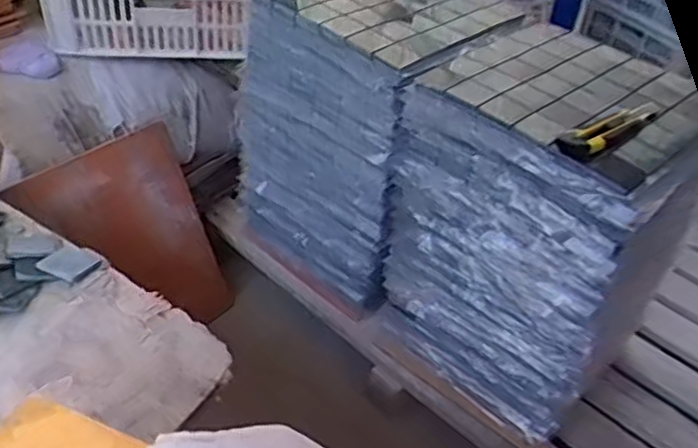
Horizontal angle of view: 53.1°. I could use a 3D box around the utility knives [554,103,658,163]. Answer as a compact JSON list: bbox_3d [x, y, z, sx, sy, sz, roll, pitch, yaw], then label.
[{"bbox_3d":[0.339,-0.127,0.896,0.182,0.020,0.069,-26,51,-33],"label":"utility knives"}]

